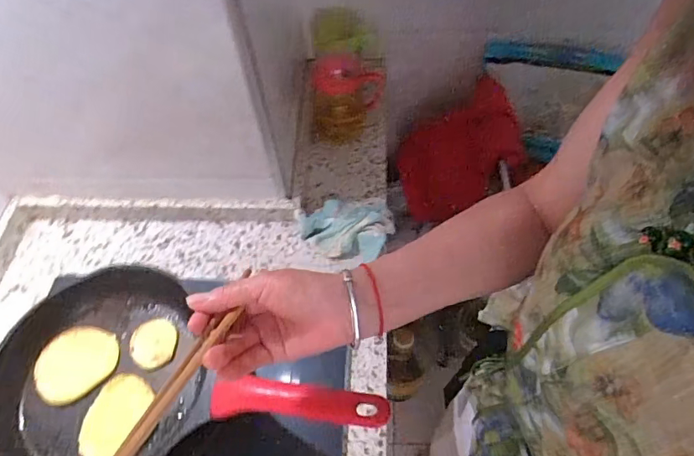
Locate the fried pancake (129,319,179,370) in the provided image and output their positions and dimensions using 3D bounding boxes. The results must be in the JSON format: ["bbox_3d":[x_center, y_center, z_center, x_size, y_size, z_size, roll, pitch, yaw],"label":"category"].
[{"bbox_3d":[-0.232,0.139,0.570,0.051,0.013,0.064,-10,58,-4],"label":"fried pancake"}]

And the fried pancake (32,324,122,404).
[{"bbox_3d":[-0.320,0.160,0.561,0.083,0.015,0.093,35,65,22],"label":"fried pancake"}]

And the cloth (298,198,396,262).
[{"bbox_3d":[0.000,-0.006,0.733,0.141,0.036,0.110,-7,58,-2],"label":"cloth"}]

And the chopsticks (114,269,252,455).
[{"bbox_3d":[-0.121,0.113,0.319,0.016,0.008,0.222,19,46,14],"label":"chopsticks"}]

